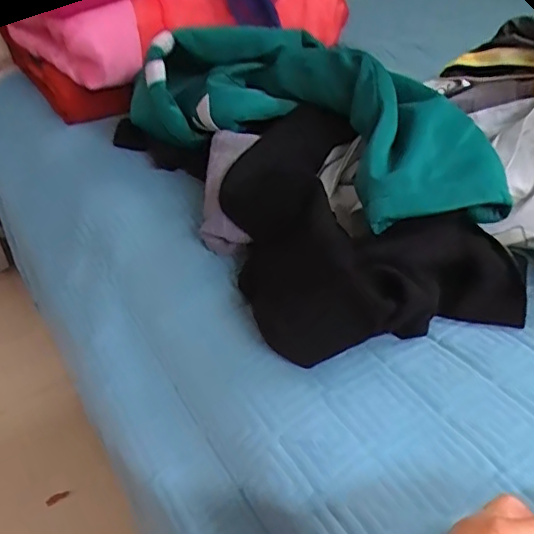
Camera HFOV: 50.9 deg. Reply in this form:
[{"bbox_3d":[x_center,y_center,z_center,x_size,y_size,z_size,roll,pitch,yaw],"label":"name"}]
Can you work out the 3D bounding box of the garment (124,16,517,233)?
[{"bbox_3d":[0.065,-0.183,0.660,0.238,0.118,0.479,-32,46,-30],"label":"garment"}]

